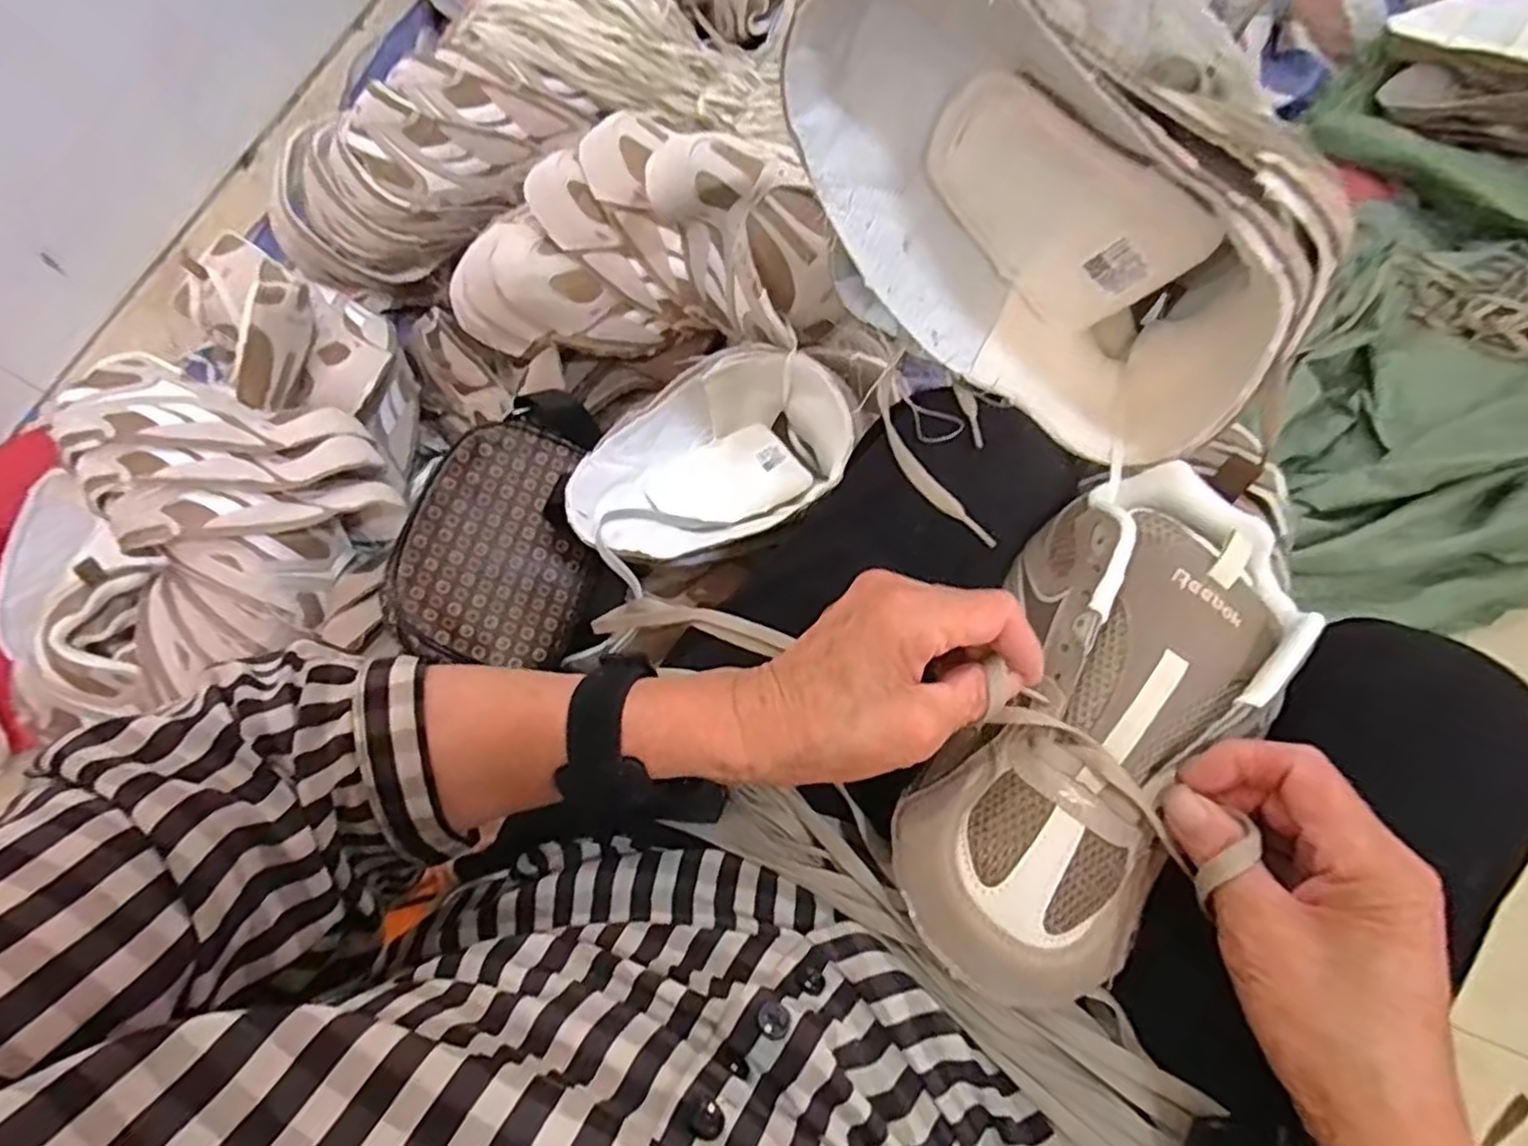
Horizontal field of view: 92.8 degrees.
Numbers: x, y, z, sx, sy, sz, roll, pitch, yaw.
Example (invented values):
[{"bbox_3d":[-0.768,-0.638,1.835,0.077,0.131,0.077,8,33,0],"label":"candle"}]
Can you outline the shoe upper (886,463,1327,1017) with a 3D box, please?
[{"bbox_3d":[0.143,0.058,0.310,0.102,0.055,0.239,30,77,12],"label":"shoe upper"}]

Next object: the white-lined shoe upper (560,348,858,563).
[{"bbox_3d":[-0.042,-0.087,0.598,0.240,0.082,0.149,-41,74,-11],"label":"white-lined shoe upper"}]

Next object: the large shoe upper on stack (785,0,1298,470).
[{"bbox_3d":[0.125,-0.161,0.316,0.248,0.137,0.092,37,74,-18],"label":"large shoe upper on stack"}]

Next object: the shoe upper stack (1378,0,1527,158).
[{"bbox_3d":[0.928,-0.613,0.871,0.315,0.121,0.160,18,73,8],"label":"shoe upper stack"}]

